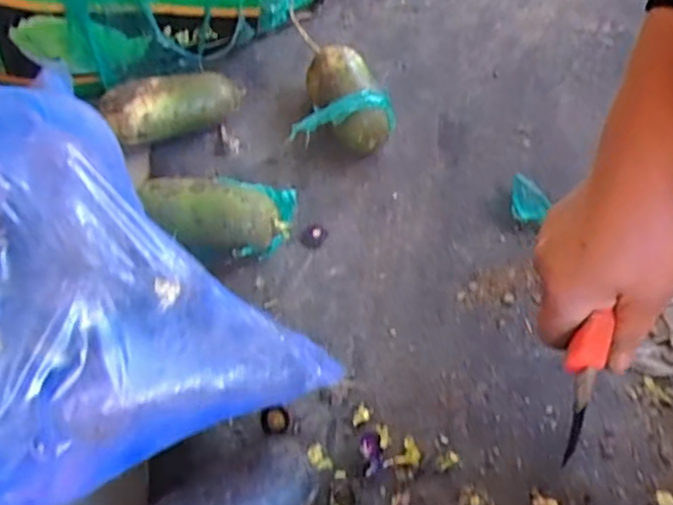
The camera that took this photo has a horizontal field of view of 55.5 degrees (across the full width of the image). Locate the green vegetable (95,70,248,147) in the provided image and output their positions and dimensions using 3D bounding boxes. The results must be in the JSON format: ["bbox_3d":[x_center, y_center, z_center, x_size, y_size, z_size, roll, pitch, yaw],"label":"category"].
[{"bbox_3d":[-0.176,-0.165,0.690,0.146,0.050,0.054,-23,56,-13],"label":"green vegetable"}]

